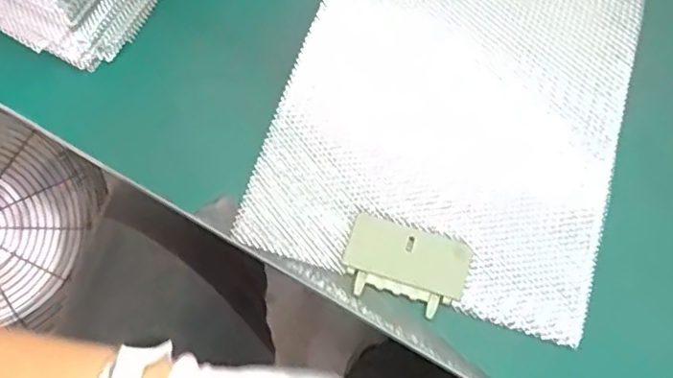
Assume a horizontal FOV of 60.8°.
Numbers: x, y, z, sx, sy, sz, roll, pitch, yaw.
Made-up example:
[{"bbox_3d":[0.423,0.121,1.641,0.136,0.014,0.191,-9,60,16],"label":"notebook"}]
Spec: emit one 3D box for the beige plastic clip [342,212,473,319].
[{"bbox_3d":[0.048,0.054,0.405,0.084,0.004,0.054,17,72,9],"label":"beige plastic clip"}]

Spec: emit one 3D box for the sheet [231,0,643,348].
[{"bbox_3d":[0.094,-0.076,0.447,0.242,0.013,0.321,18,72,7],"label":"sheet"}]

